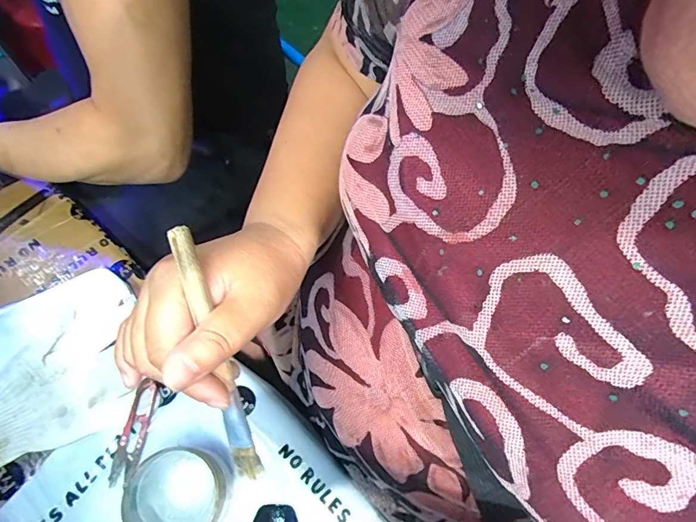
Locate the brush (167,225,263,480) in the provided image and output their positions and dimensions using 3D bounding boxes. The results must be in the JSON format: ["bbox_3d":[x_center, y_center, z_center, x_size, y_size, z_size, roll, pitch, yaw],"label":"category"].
[{"bbox_3d":[-0.069,0.055,0.228,0.013,0.005,0.151,-12,109,-6],"label":"brush"}]

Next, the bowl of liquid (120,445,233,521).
[{"bbox_3d":[-0.155,0.216,0.395,0.087,0.046,0.080,0,66,0],"label":"bowl of liquid"}]

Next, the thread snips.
[{"bbox_3d":[-0.218,0.175,0.438,0.028,0.004,0.097,8,65,3],"label":"thread snips"}]

